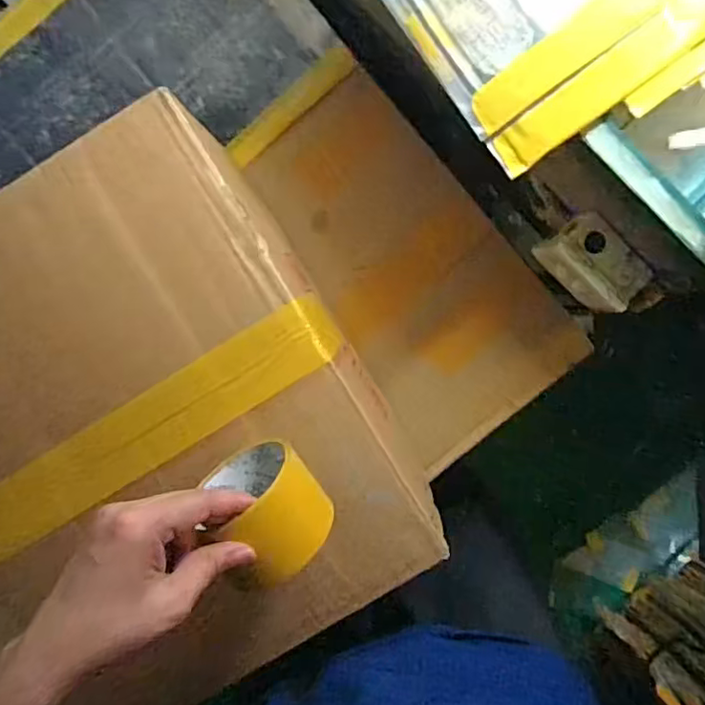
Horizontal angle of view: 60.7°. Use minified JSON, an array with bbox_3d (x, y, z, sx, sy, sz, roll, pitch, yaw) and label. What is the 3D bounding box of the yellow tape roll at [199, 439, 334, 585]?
[{"bbox_3d":[-0.059,0.107,0.423,0.081,0.085,0.061,-48,116,-17],"label":"yellow tape roll"}]

